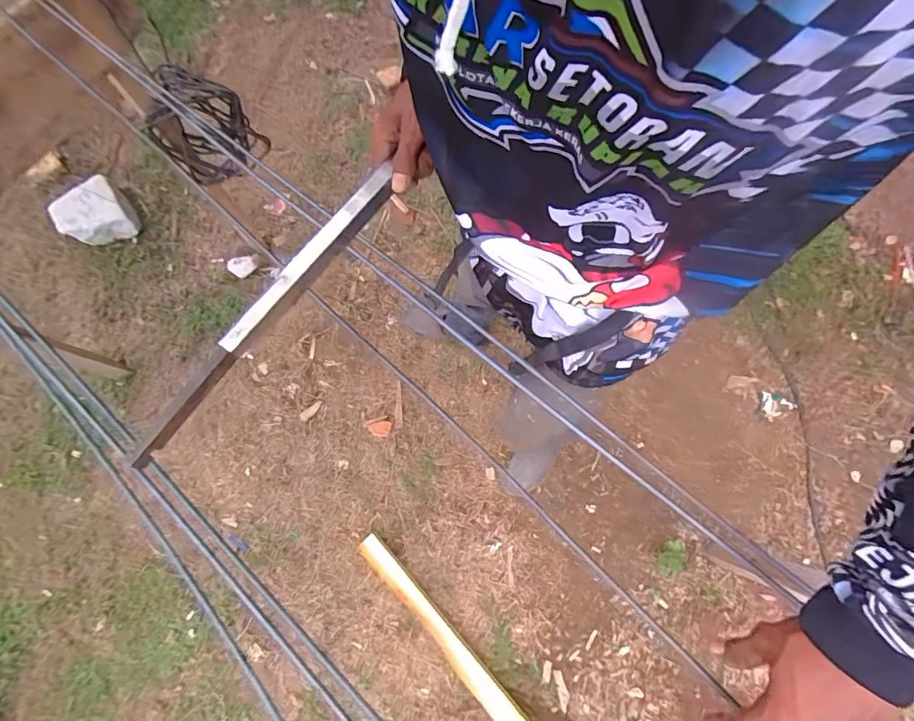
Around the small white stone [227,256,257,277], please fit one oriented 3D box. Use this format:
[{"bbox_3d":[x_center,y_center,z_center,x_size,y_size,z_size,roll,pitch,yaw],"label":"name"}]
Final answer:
[{"bbox_3d":[-0.705,-0.307,1.472,0.091,0.032,0.066,-8,72,-1],"label":"small white stone"}]

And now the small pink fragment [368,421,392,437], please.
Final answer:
[{"bbox_3d":[-0.225,0.199,1.308,0.065,0.004,0.044,-2,72,1],"label":"small pink fragment"}]

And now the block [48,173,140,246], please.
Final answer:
[{"bbox_3d":[-1.189,-0.475,1.483,0.200,0.129,0.215,43,79,11],"label":"block"}]

